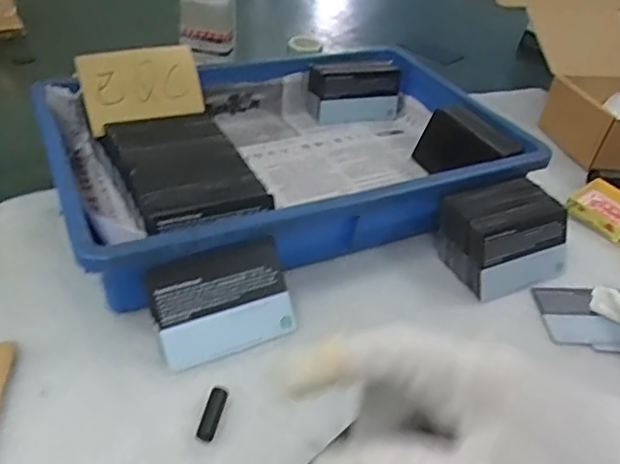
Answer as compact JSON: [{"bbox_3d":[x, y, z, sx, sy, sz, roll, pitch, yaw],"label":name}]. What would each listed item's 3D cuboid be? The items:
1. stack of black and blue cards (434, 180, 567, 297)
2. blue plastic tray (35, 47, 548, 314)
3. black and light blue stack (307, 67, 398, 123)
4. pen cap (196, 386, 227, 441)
[{"bbox_3d":[0.148,0.003,0.438,0.091,0.053,0.064,-11,40,-21],"label":"stack of black and blue cards"},{"bbox_3d":[-0.022,-0.068,0.496,0.365,0.073,0.246,-13,41,-24],"label":"blue plastic tray"},{"bbox_3d":[0.048,-0.141,0.600,0.093,0.059,0.031,-1,38,-9],"label":"black and light blue stack"},{"bbox_3d":[-0.053,0.100,0.318,0.010,0.008,0.029,11,37,6],"label":"pen cap"}]

